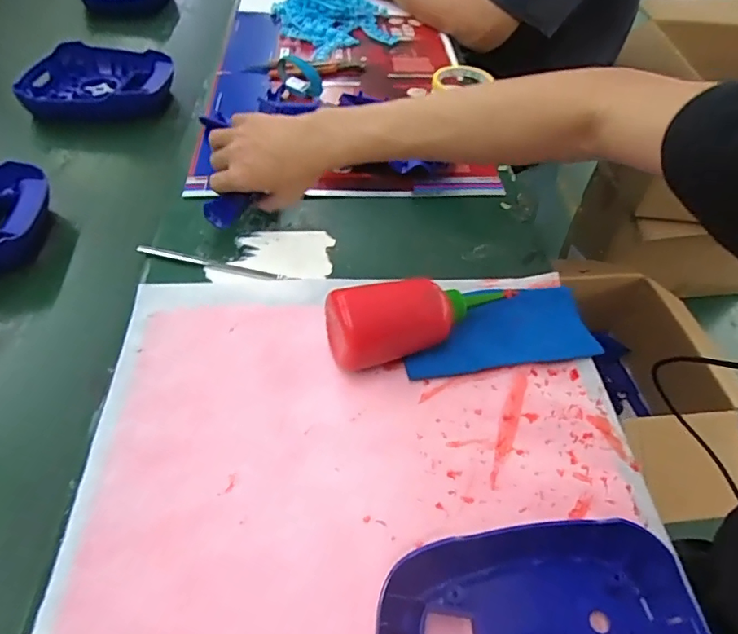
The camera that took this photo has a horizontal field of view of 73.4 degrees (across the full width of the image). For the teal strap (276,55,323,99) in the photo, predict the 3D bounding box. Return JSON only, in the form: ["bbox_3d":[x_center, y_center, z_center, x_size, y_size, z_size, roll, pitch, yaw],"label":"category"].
[{"bbox_3d":[-0.103,-0.347,0.707,0.064,0.048,0.027,22,52,14],"label":"teal strap"}]

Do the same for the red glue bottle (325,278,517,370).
[{"bbox_3d":[0.045,-0.005,0.418,0.164,0.064,0.052,-17,53,-17],"label":"red glue bottle"}]

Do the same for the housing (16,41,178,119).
[{"bbox_3d":[-0.382,-0.338,0.709,0.201,0.039,0.179,-3,51,-6],"label":"housing"}]

